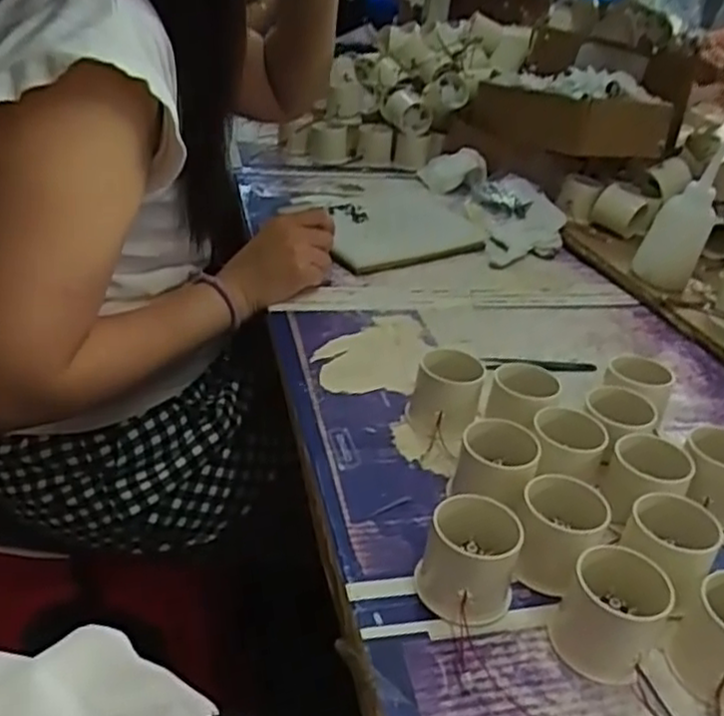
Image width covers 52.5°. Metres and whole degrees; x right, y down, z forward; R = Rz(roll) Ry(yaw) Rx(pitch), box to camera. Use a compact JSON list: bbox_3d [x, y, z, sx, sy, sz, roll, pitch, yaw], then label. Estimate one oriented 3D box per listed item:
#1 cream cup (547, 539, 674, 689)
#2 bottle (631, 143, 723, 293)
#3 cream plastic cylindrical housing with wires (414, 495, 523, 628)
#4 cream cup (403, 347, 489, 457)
[{"bbox_3d":[0.134,0.136,0.395,0.050,0.045,0.053,5,32,-3],"label":"cream cup"},{"bbox_3d":[0.345,-0.146,0.795,0.059,0.162,0.047,2,32,-7],"label":"bottle"},{"bbox_3d":[0.060,0.115,0.417,0.051,0.049,0.050,5,32,-3],"label":"cream plastic cylindrical housing with wires"},{"bbox_3d":[0.063,0.029,0.559,0.053,0.054,0.058,5,32,-3],"label":"cream cup"}]

